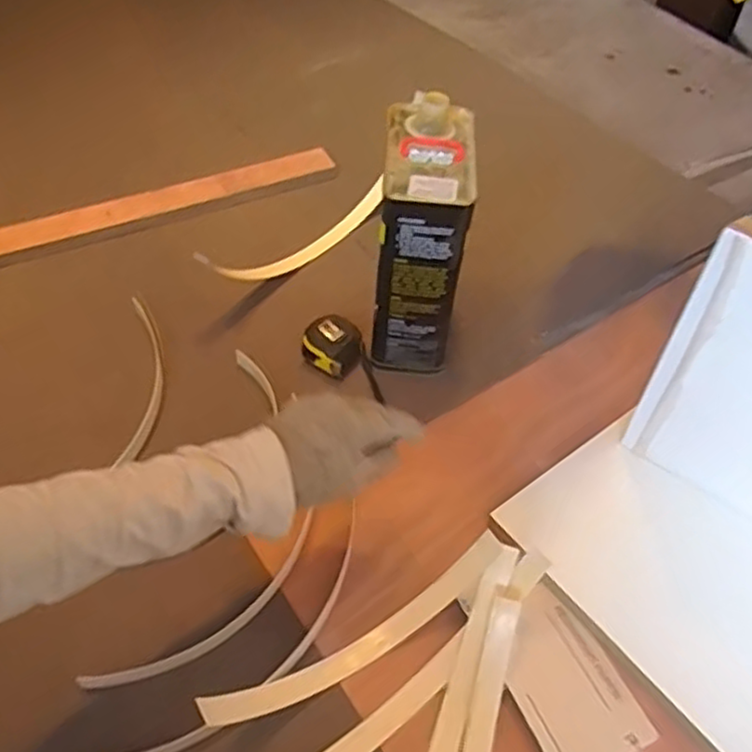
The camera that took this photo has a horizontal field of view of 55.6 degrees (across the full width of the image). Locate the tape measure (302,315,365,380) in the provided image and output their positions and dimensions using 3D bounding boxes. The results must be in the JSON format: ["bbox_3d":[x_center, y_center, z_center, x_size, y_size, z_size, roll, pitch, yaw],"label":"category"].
[{"bbox_3d":[-0.050,-0.035,0.832,0.061,0.042,0.068,29,54,21],"label":"tape measure"}]

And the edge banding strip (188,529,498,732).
[{"bbox_3d":[-0.014,0.220,0.599,0.268,0.077,0.024,-23,54,-21],"label":"edge banding strip"}]

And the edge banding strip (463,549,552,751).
[{"bbox_3d":[0.080,0.296,0.545,0.033,0.064,0.334,16,50,10],"label":"edge banding strip"}]

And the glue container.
[{"bbox_3d":[0.050,-0.138,0.791,0.089,0.261,0.152,5,49,2],"label":"glue container"}]

